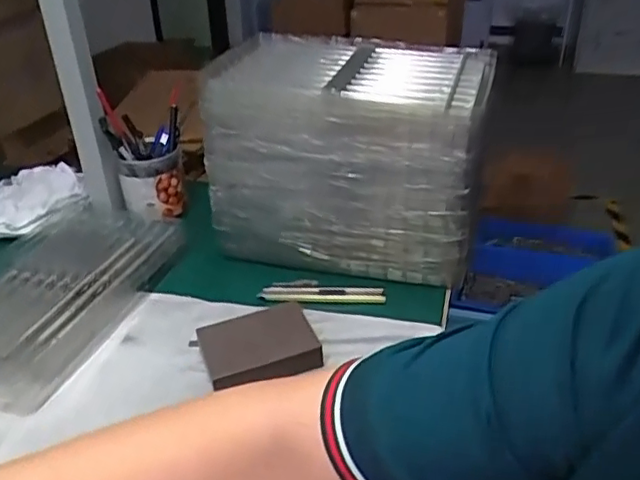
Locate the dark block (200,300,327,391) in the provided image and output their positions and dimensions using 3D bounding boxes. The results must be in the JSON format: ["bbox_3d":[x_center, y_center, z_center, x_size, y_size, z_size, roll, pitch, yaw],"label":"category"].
[{"bbox_3d":[-0.054,0.094,0.553,0.098,0.020,0.079,-12,32,-19],"label":"dark block"}]

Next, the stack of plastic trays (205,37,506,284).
[{"bbox_3d":[0.035,-0.096,0.698,0.284,0.214,0.163,8,31,14],"label":"stack of plastic trays"}]

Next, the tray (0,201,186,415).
[{"bbox_3d":[-0.290,0.048,0.649,0.196,0.045,0.295,6,36,20],"label":"tray"}]

